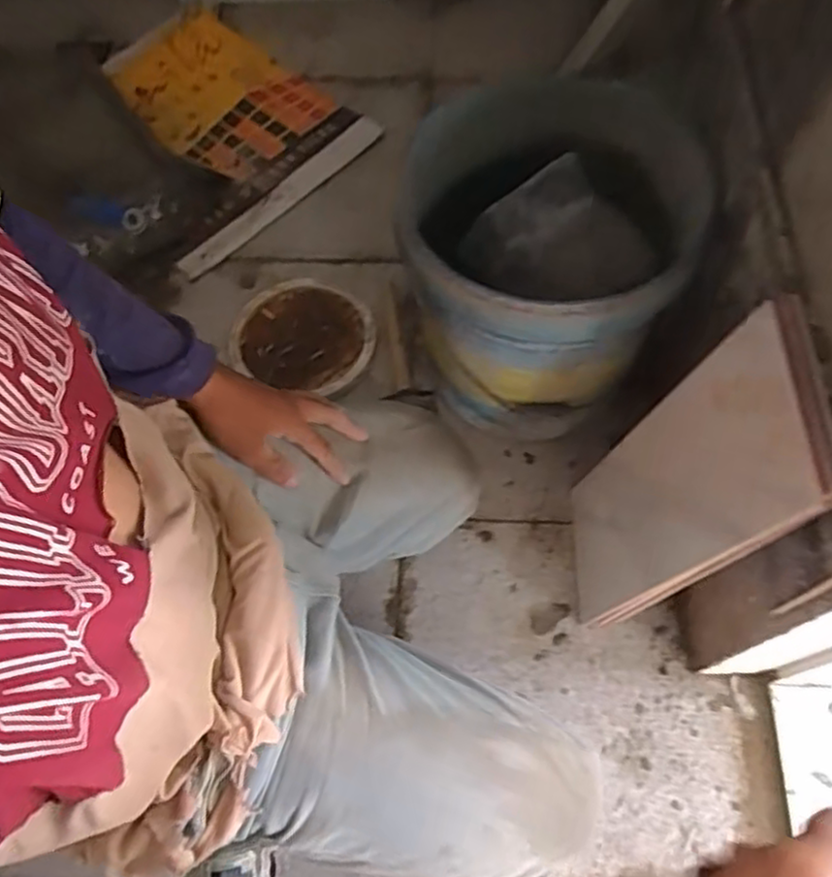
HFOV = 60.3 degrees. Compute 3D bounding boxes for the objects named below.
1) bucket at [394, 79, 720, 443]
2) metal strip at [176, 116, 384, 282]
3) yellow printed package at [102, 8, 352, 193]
[{"bbox_3d":[0.139,-0.207,0.828,0.307,0.278,0.317,11,64,7],"label":"bucket"},{"bbox_3d":[-0.209,-0.380,1.127,0.394,0.012,0.050,-43,80,-12],"label":"metal strip"},{"bbox_3d":[-0.330,-0.577,1.235,0.443,0.046,0.261,39,70,18],"label":"yellow printed package"}]

